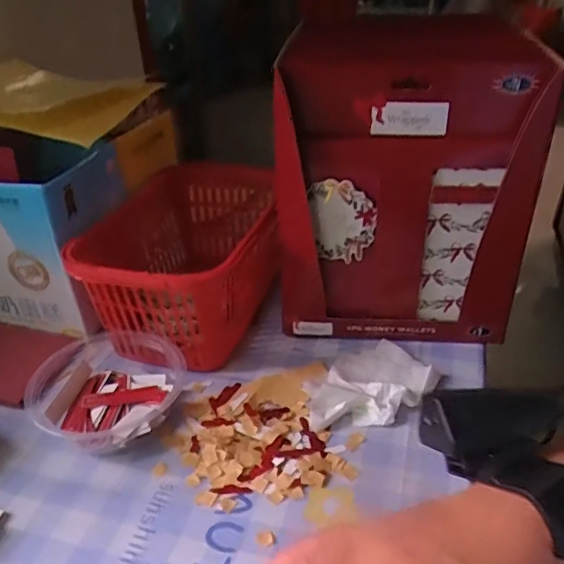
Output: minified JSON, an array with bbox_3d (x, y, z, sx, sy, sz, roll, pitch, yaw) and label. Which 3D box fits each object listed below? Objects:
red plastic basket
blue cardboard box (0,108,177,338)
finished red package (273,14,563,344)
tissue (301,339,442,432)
[{"bbox_3d":[-0.085,-0.020,0.548,0.156,0.109,0.236,7,33,13],"label":"red plastic basket"},{"bbox_3d":[-0.257,-0.082,0.594,0.223,0.163,0.219,10,34,17],"label":"blue cardboard box"},{"bbox_3d":[0.104,-0.081,0.494,0.198,0.274,0.123,4,32,9],"label":"finished red package"},{"bbox_3d":[0.069,0.085,0.456,0.075,0.019,0.114,25,40,35],"label":"tissue"}]

